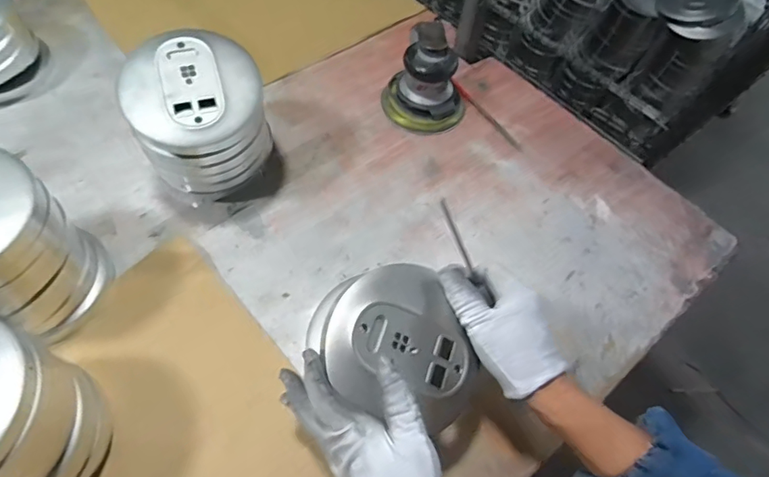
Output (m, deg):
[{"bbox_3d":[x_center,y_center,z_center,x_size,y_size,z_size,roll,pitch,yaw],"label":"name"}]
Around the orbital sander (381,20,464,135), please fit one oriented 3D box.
[{"bbox_3d":[0.057,-0.220,0.669,0.112,0.093,0.122,8,58,0],"label":"orbital sander"}]

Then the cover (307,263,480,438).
[{"bbox_3d":[0.008,0.091,0.394,0.125,0.032,0.125,8,72,-24],"label":"cover"}]

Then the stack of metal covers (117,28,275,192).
[{"bbox_3d":[-0.196,-0.118,0.543,0.134,0.159,0.116,-19,61,-16],"label":"stack of metal covers"}]

